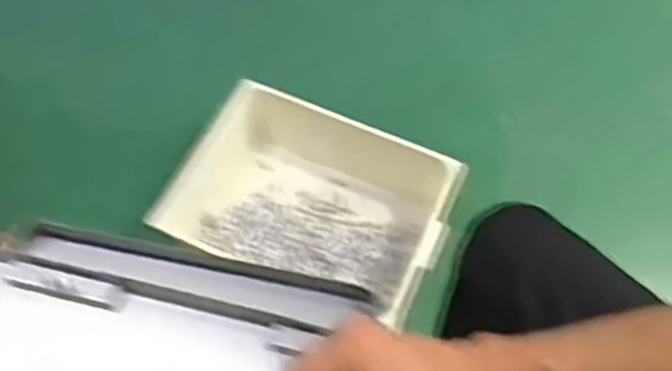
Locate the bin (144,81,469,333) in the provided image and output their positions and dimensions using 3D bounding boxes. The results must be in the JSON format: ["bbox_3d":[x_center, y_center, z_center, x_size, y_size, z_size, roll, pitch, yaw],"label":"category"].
[{"bbox_3d":[-0.044,0.023,1.044,0.401,0.121,0.260,20,60,9],"label":"bin"}]

